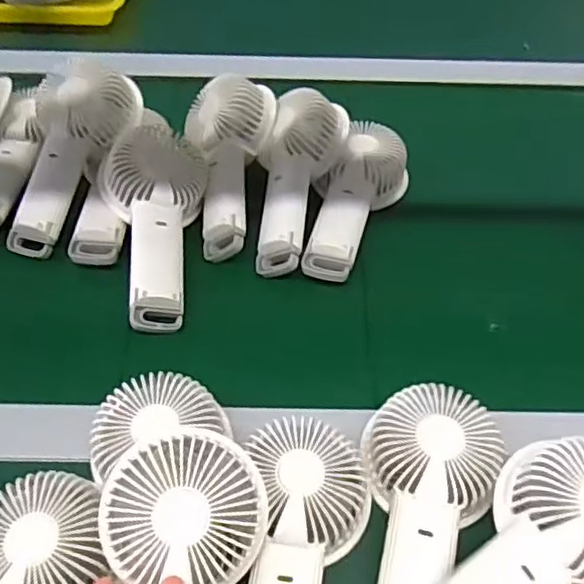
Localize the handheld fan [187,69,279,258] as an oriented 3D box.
[{"bbox_3d":[-0.059,-0.112,0.553,0.082,0.042,0.180,2,71,0],"label":"handheld fan"}]

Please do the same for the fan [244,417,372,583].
[{"bbox_3d":[-0.002,0.156,0.346,0.080,0.039,0.176,11,52,7],"label":"fan"}]

